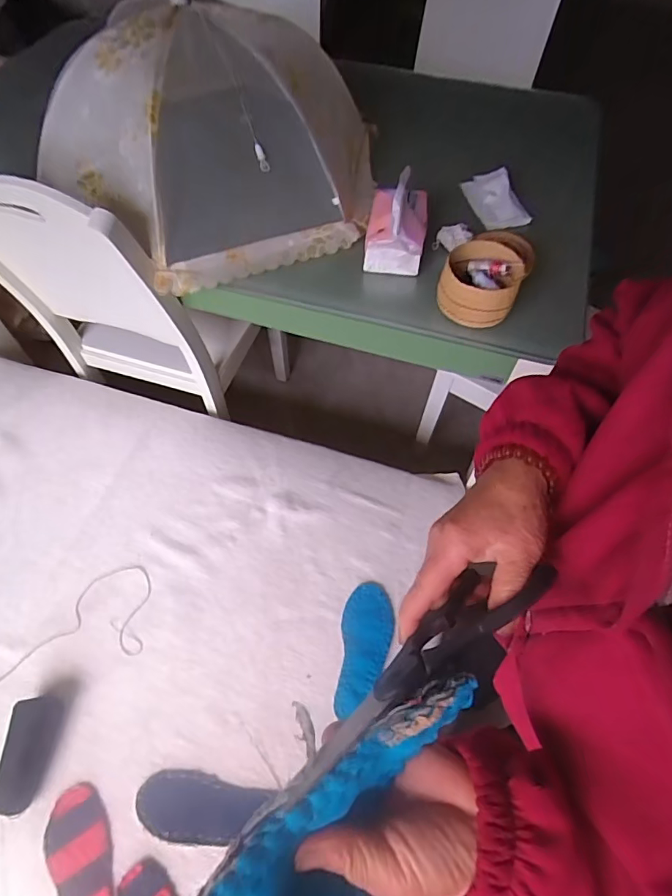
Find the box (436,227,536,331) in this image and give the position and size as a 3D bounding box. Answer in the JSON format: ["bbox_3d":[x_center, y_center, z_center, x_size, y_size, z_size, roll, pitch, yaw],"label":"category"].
[{"bbox_3d":[0.216,-0.248,0.719,0.114,0.065,0.122,20,62,10],"label":"box"}]

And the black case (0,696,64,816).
[{"bbox_3d":[-0.462,0.454,0.722,0.061,0.035,0.145,-2,60,-2],"label":"black case"}]

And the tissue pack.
[{"bbox_3d":[0.097,-0.359,0.772,0.096,0.088,0.132,7,60,3],"label":"tissue pack"}]

